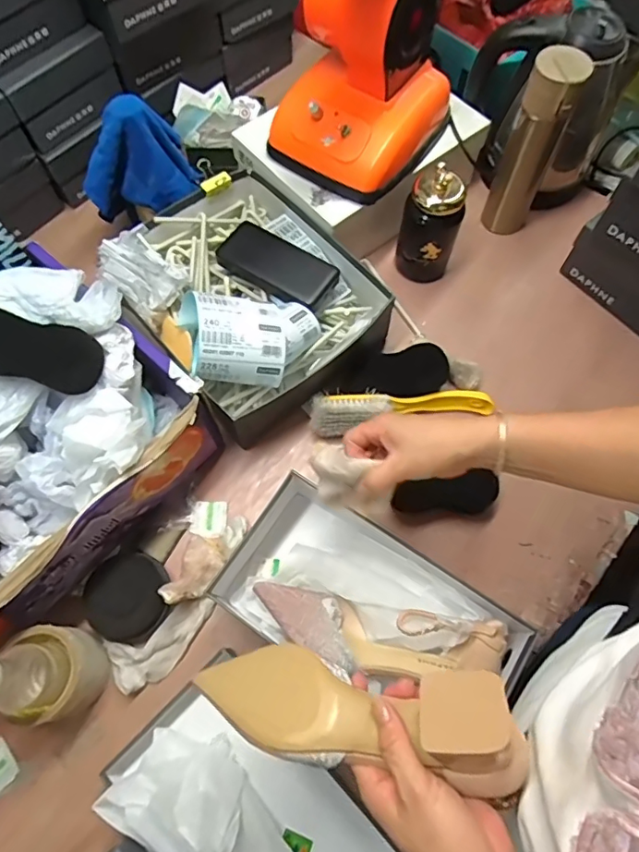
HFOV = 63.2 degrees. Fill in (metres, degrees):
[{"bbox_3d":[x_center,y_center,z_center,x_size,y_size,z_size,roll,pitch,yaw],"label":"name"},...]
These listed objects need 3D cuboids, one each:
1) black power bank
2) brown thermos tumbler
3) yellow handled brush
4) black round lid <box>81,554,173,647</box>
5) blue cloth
[{"bbox_3d":[-0.057,-0.213,0.684,0.159,0.025,0.072,33,72,12],"label":"black power bank"},{"bbox_3d":[0.285,-0.371,0.702,0.068,0.243,0.065,0,68,0],"label":"brown thermos tumbler"},{"bbox_3d":[0.105,-0.023,0.654,0.230,0.035,0.044,-5,68,-2],"label":"yellow handled brush"},{"bbox_3d":[-0.211,0.188,0.574,0.091,0.015,0.088,0,68,0],"label":"black round lid"},{"bbox_3d":[-0.240,-0.342,0.684,0.146,0.126,0.075,-22,70,-8],"label":"blue cloth"}]

